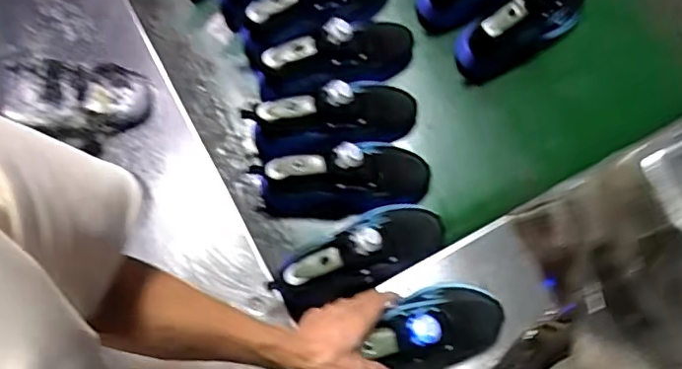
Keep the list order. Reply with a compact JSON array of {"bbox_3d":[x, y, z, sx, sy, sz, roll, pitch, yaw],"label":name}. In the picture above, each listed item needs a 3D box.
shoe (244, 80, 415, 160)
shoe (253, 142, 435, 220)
[{"bbox_3d":[-0.008,-0.089,0.792,0.228,0.150,0.089,-21,79,-5],"label":"shoe"},{"bbox_3d":[0.005,-0.010,0.763,0.230,0.119,0.091,-11,78,-3],"label":"shoe"}]

